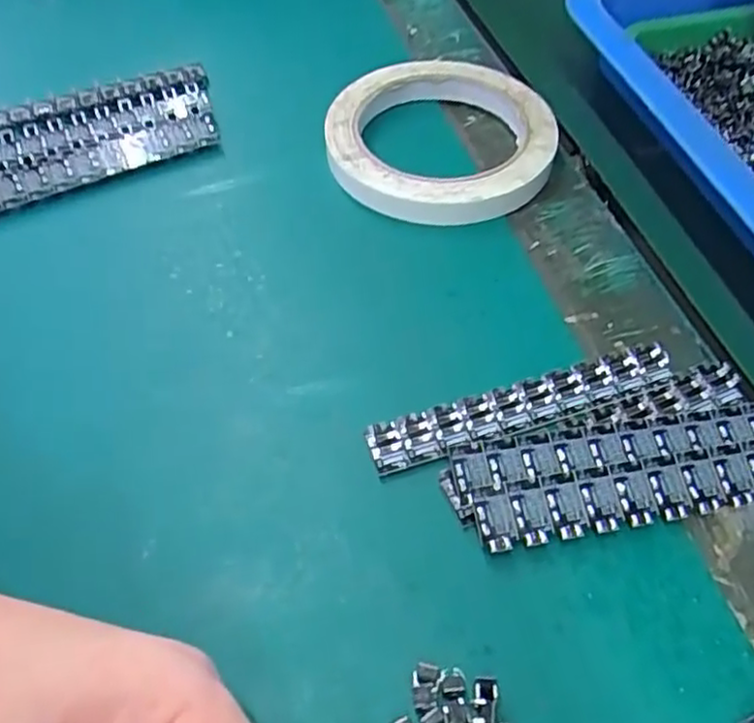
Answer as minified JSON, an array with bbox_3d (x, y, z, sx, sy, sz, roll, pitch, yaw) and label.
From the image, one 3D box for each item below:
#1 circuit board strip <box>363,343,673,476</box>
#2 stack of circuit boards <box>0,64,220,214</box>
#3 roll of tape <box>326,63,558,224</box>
[{"bbox_3d":[0.050,0.014,0.237,0.109,0.004,0.018,-17,54,-10],"label":"circuit board strip"},{"bbox_3d":[-0.131,-0.108,0.326,0.110,0.013,0.069,-19,55,-12],"label":"stack of circuit boards"},{"bbox_3d":[0.028,-0.102,0.319,0.101,0.017,0.097,-6,53,-2],"label":"roll of tape"}]

